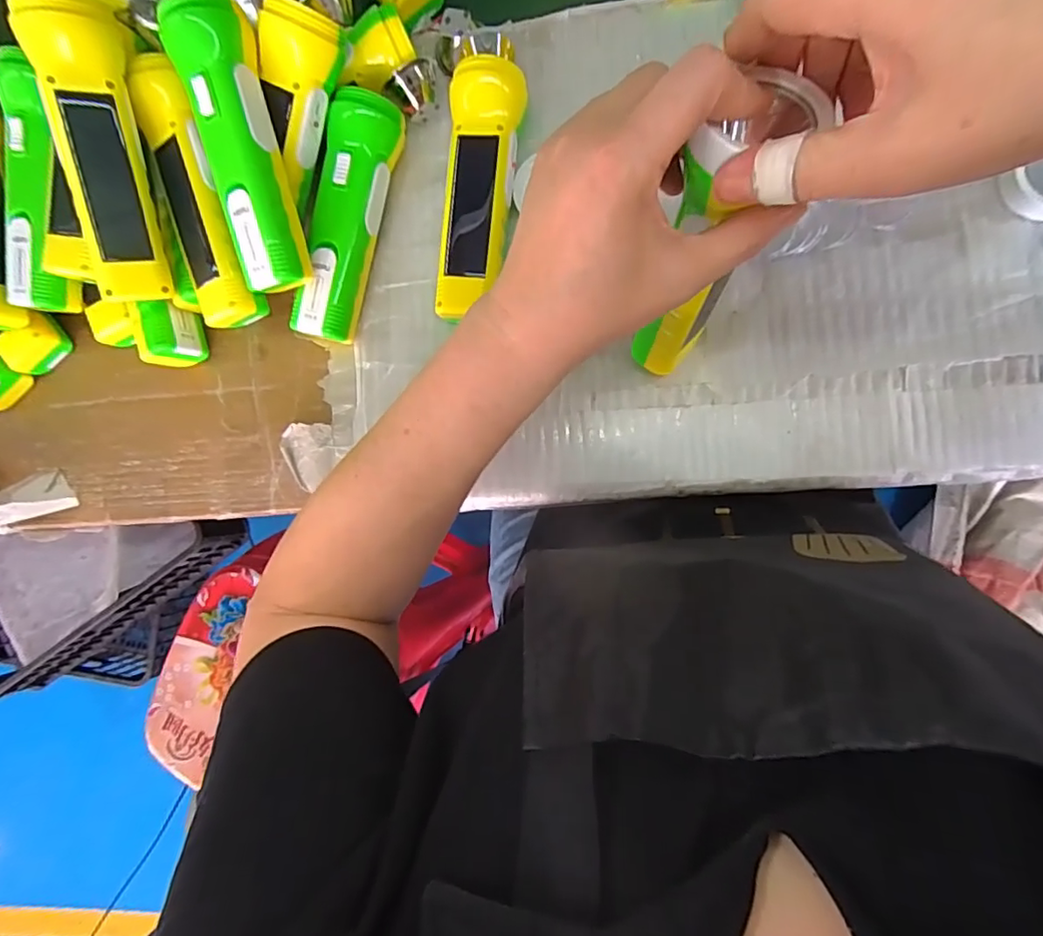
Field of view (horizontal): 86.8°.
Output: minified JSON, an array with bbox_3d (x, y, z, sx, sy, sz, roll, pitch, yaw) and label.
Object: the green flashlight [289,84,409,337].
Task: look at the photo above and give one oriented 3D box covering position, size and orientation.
[{"bbox_3d":[-0.123,-0.170,0.384,0.046,0.049,0.162,18,91,8],"label":"green flashlight"}]

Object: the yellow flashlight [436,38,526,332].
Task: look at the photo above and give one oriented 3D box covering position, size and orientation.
[{"bbox_3d":[-0.025,-0.194,0.370,0.048,0.044,0.187,6,90,8],"label":"yellow flashlight"}]

